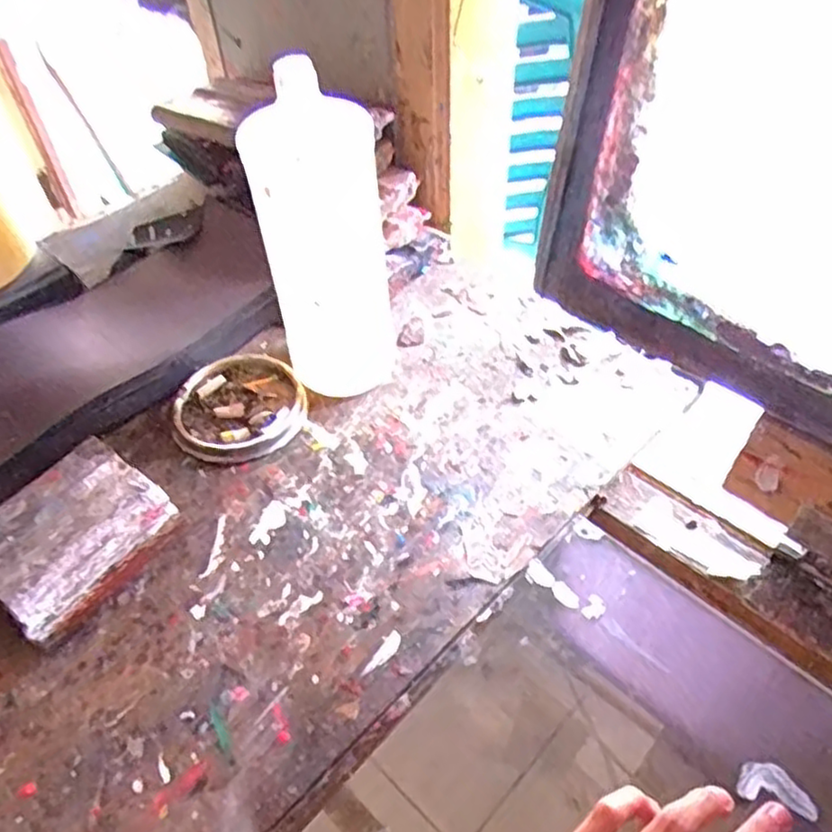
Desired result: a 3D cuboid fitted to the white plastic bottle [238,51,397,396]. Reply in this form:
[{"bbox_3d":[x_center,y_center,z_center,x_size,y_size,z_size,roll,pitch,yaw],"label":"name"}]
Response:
[{"bbox_3d":[-0.063,-0.110,0.495,0.086,0.232,0.058,-9,48,-5],"label":"white plastic bottle"}]

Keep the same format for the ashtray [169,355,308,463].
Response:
[{"bbox_3d":[-0.135,-0.005,0.538,0.097,0.029,0.096,-21,50,-14],"label":"ashtray"}]

